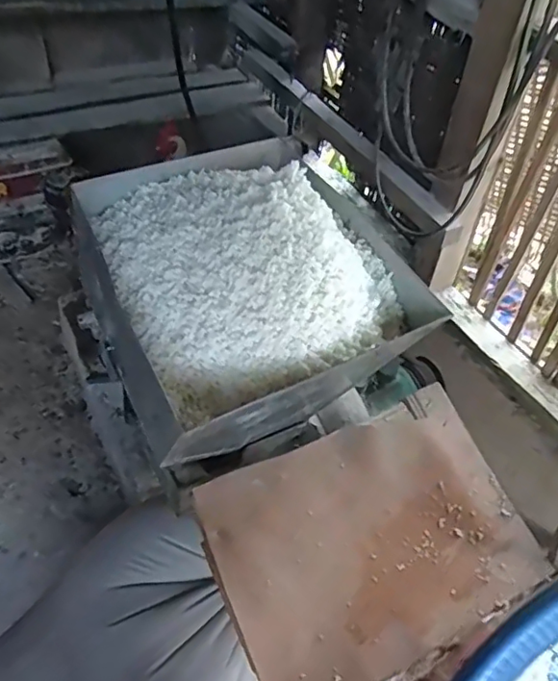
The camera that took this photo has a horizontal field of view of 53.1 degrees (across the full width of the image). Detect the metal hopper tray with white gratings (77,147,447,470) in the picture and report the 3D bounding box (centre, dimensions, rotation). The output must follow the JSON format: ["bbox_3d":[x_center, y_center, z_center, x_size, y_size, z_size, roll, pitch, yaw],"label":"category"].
[{"bbox_3d":[-0.034,-0.075,0.471,0.244,0.108,0.275,-18,53,-20],"label":"metal hopper tray with white gratings"}]

